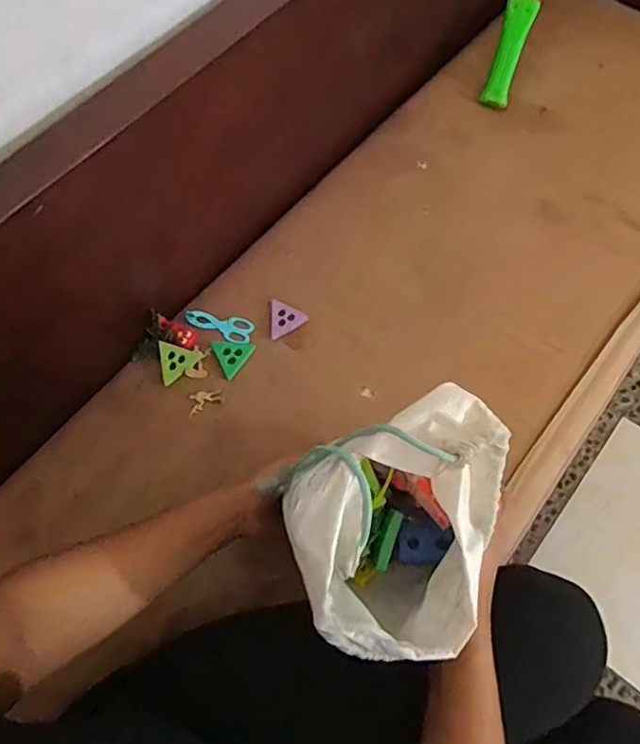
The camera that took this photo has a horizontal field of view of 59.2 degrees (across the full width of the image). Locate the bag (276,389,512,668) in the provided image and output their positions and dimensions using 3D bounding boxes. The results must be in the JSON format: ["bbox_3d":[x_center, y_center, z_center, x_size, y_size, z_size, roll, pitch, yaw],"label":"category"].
[{"bbox_3d":[0.055,0.119,0.426,0.133,0.154,0.172,16,66,7],"label":"bag"}]

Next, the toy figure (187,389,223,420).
[{"bbox_3d":[-0.142,0.036,0.693,0.045,0.009,0.025,-21,67,-10],"label":"toy figure"}]

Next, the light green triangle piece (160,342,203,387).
[{"bbox_3d":[-0.183,-0.018,0.701,0.055,0.004,0.045,-41,91,-15],"label":"light green triangle piece"}]

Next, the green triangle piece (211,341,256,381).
[{"bbox_3d":[-0.106,-0.022,0.713,0.047,0.009,0.050,-22,67,-11],"label":"green triangle piece"}]

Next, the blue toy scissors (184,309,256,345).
[{"bbox_3d":[-0.130,-0.063,0.728,0.085,0.013,0.037,17,66,7],"label":"blue toy scissors"}]

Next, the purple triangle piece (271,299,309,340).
[{"bbox_3d":[-0.047,-0.064,0.729,0.050,0.004,0.047,29,80,-1],"label":"purple triangle piece"}]

